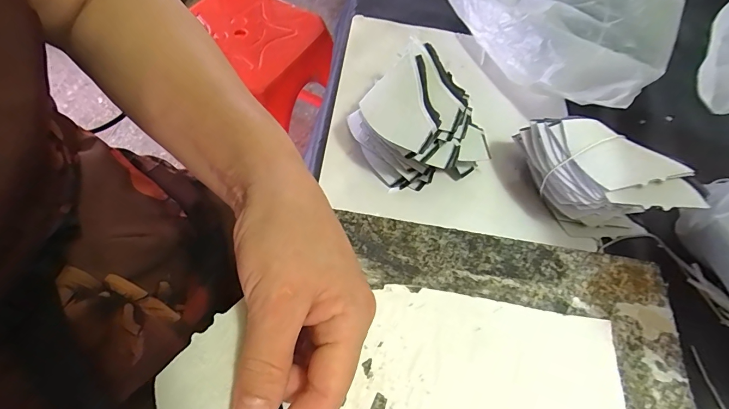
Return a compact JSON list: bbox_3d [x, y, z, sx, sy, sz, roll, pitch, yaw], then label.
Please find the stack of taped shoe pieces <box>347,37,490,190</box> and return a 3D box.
[{"bbox_3d":[0.051,-0.078,0.356,0.104,0.083,0.111,-24,65,-16],"label":"stack of taped shoe pieces"}]

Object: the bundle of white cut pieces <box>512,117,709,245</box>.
[{"bbox_3d":[0.189,-0.021,0.329,0.136,0.085,0.062,38,65,16],"label":"bundle of white cut pieces"}]

